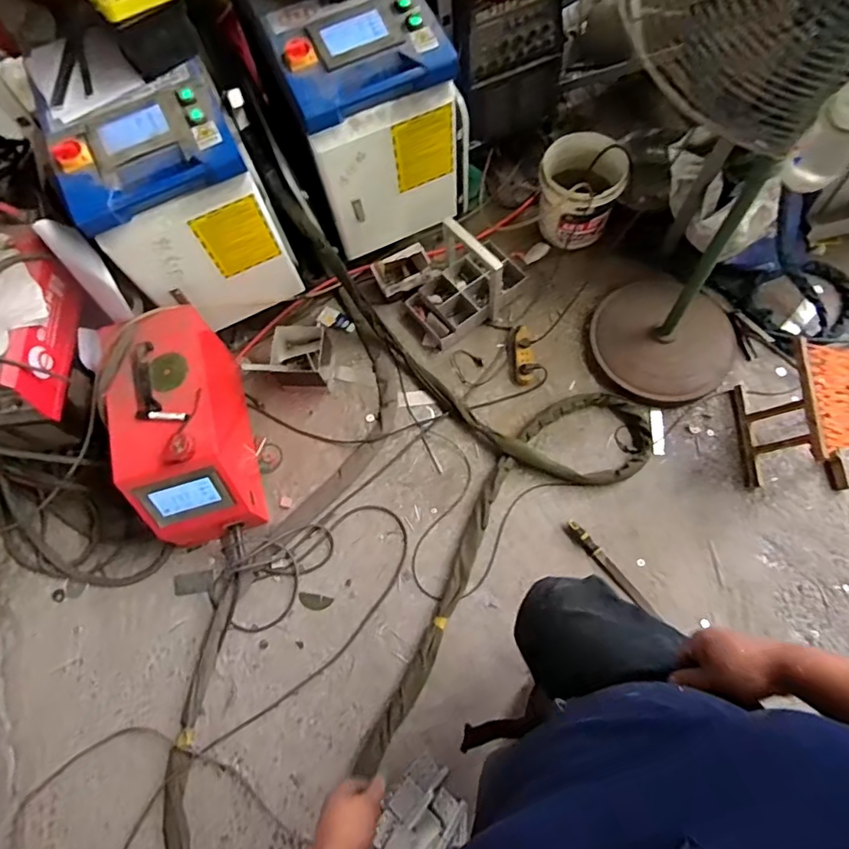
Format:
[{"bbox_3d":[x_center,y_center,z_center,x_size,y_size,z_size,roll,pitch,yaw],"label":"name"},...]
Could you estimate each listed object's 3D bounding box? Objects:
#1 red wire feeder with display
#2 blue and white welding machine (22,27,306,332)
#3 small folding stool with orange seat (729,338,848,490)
[{"bbox_3d":[-0.667,0.006,1.469,0.288,0.376,0.611,-16,70,-4],"label":"red wire feeder with display"},{"bbox_3d":[-0.693,-0.676,1.480,0.421,0.525,0.564,-23,70,-4],"label":"blue and white welding machine"},{"bbox_3d":[1.087,-0.005,1.438,0.265,0.324,0.353,-1,70,4],"label":"small folding stool with orange seat"}]

